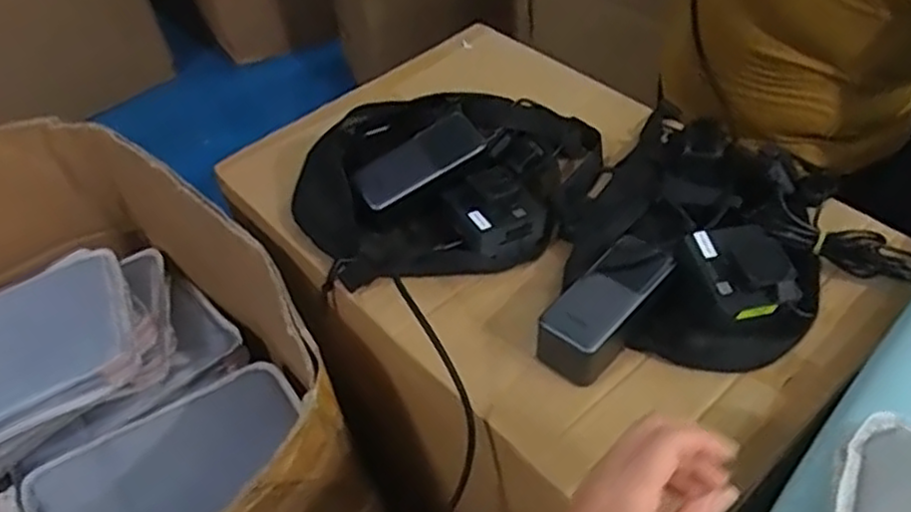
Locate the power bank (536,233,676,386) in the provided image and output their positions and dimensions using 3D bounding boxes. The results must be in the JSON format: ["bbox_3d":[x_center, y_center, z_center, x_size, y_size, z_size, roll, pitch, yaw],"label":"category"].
[{"bbox_3d":[0.124,0.041,0.600,0.059,0.044,0.132,30,57,29],"label":"power bank"}]

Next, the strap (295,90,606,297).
[{"bbox_3d":[0.003,-0.079,0.704,0.306,0.075,0.195,-28,51,-19],"label":"strap"}]

